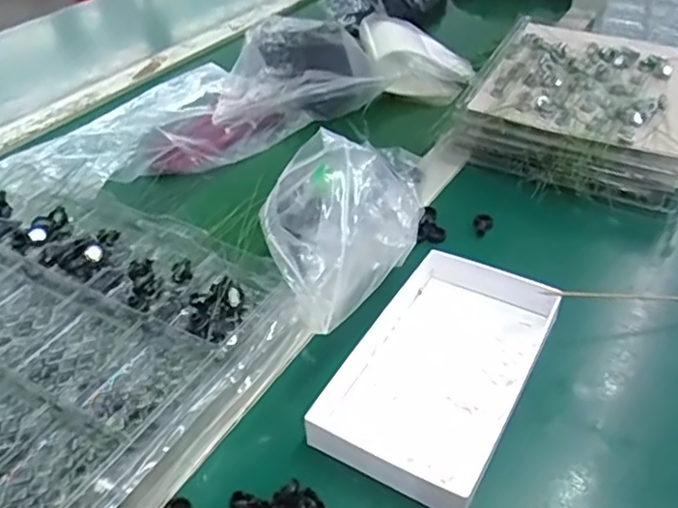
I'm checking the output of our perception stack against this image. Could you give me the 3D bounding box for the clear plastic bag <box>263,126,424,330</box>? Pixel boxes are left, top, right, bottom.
[{"bbox_3d":[0.001,-0.019,0.403,0.092,0.073,0.123,16,44,21],"label":"clear plastic bag"}]

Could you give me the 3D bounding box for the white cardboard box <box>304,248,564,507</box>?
[{"bbox_3d":[0.061,0.068,0.387,0.106,0.025,0.172,19,45,24],"label":"white cardboard box"}]

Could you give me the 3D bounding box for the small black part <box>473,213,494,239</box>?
[{"bbox_3d":[0.120,-0.022,0.511,0.016,0.009,0.025,7,41,11],"label":"small black part"}]

